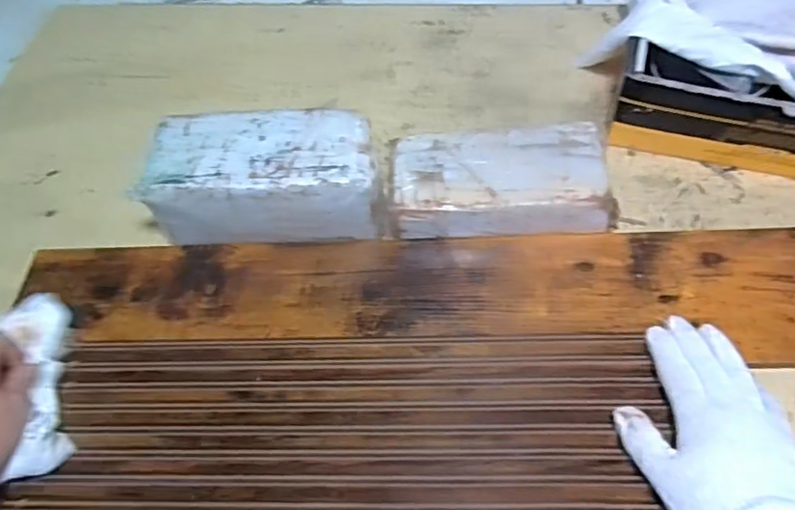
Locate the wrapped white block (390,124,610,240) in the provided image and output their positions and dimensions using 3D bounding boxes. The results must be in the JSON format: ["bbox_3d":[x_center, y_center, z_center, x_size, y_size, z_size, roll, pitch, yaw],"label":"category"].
[{"bbox_3d":[0.096,-0.067,0.583,0.195,0.064,0.110,-1,55,6],"label":"wrapped white block"}]

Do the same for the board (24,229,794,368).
[{"bbox_3d":[0.016,0.033,0.551,0.725,0.020,0.123,0,55,6],"label":"board"}]

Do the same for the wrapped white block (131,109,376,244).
[{"bbox_3d":[-0.129,-0.069,0.581,0.219,0.095,0.105,-3,54,2],"label":"wrapped white block"}]

